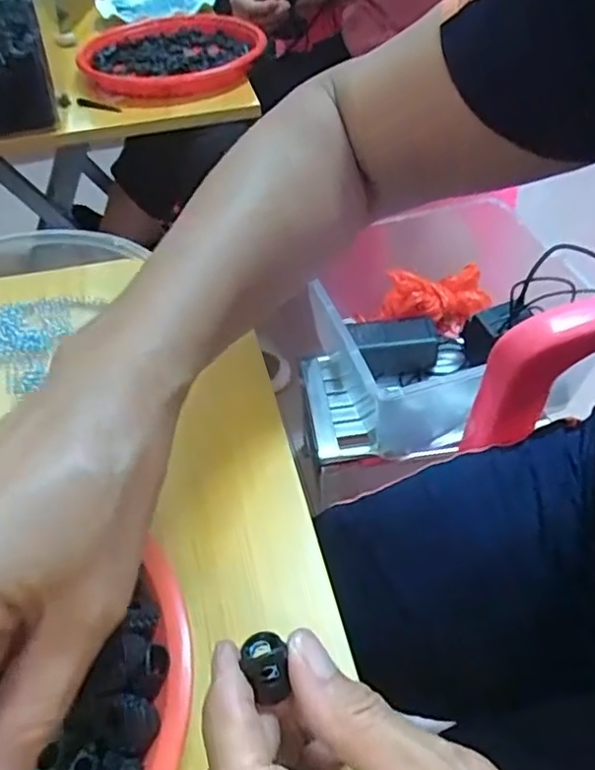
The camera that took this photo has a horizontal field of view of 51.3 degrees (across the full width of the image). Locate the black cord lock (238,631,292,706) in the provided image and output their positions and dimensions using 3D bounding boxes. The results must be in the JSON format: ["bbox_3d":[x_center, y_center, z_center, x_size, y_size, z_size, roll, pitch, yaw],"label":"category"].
[{"bbox_3d":[-0.010,0.090,0.197,0.013,0.016,0.017,-11,46,-8],"label":"black cord lock"}]

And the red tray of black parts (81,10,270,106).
[{"bbox_3d":[-0.167,-0.442,0.821,0.228,0.034,0.271,-10,46,-6],"label":"red tray of black parts"}]

